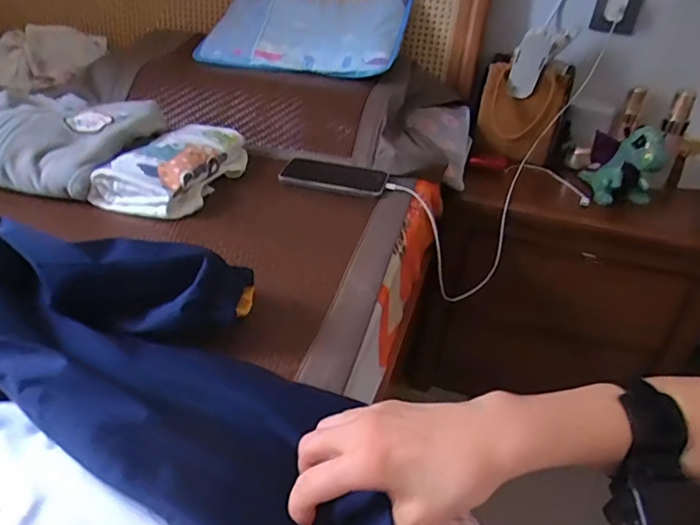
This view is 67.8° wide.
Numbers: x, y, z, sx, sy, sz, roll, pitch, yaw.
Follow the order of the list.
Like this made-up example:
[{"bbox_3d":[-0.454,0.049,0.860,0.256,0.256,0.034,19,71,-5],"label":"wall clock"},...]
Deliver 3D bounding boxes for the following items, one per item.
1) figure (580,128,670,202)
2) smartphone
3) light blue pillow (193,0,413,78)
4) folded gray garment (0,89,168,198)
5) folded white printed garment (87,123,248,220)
[{"bbox_3d":[0.487,-0.178,0.932,0.129,0.136,0.114,23,35,25],"label":"figure"},{"bbox_3d":[-0.024,-0.134,0.809,0.160,0.018,0.084,10,31,5],"label":"smartphone"},{"bbox_3d":[-0.088,-0.481,1.050,0.392,0.040,0.267,11,61,10],"label":"light blue pillow"},{"bbox_3d":[-0.421,-0.182,0.741,0.223,0.070,0.209,11,32,8],"label":"folded gray garment"},{"bbox_3d":[-0.244,-0.139,0.753,0.119,0.060,0.246,17,33,16],"label":"folded white printed garment"}]

